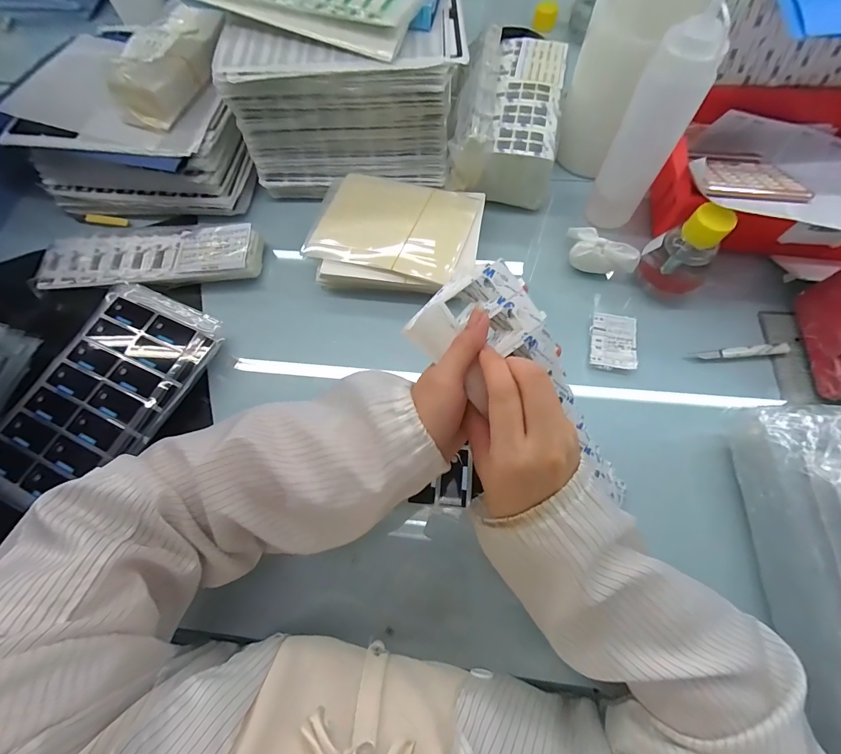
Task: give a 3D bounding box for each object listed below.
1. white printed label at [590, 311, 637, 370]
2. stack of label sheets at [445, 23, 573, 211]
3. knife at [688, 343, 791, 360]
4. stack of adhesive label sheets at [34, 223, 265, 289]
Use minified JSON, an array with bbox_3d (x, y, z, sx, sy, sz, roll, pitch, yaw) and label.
[{"bbox_3d":[0.230,-0.042,0.444,0.050,0.005,0.072,11,69,7],"label":"white printed label"},{"bbox_3d":[0.125,-0.362,0.513,0.135,0.085,0.247,11,69,7],"label":"stack of label sheets"},{"bbox_3d":[0.370,-0.029,0.427,0.103,0.011,0.014,-4,68,1],"label":"knife"},{"bbox_3d":[-0.356,-0.164,0.500,0.291,0.028,0.086,-5,68,1],"label":"stack of adhesive label sheets"}]

